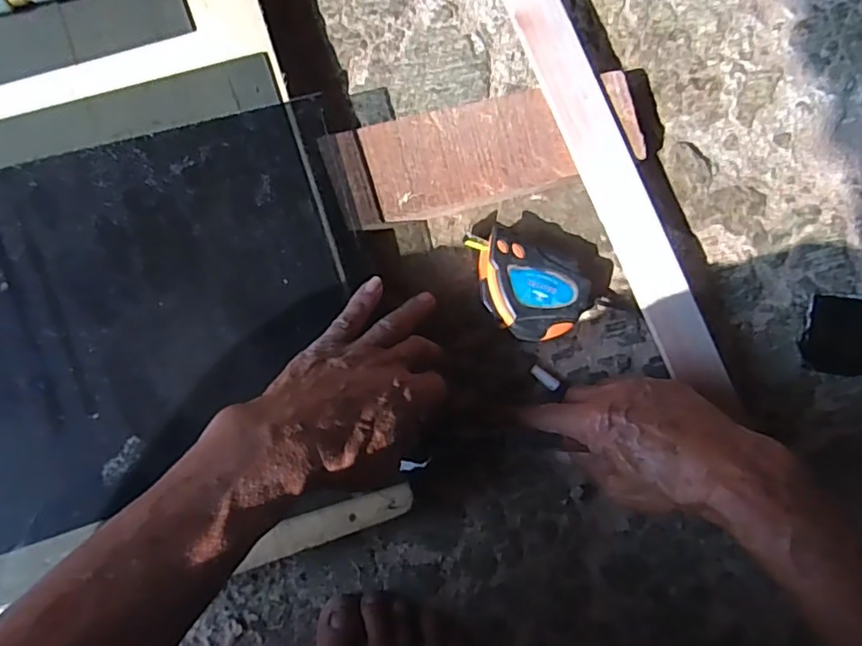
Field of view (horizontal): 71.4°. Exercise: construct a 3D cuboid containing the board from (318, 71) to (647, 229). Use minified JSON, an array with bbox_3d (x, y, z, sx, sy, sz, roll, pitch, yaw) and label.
[{"bbox_3d":[0.045,-0.133,0.451,0.237,0.016,0.073,-15,88,-6],"label":"board"}]

